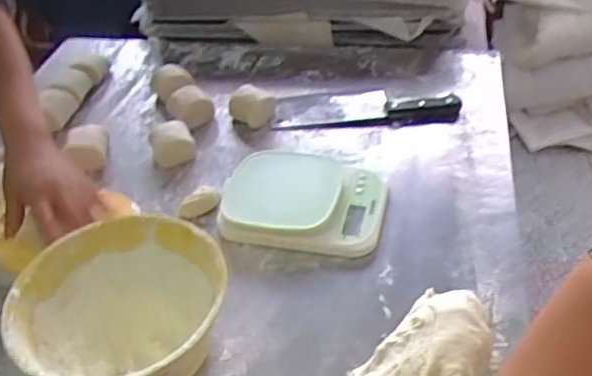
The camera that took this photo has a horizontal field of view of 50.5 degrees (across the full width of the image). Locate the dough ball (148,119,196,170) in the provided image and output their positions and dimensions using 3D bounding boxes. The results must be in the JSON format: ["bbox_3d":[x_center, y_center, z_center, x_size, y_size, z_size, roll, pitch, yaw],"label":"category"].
[{"bbox_3d":[-0.178,-0.063,0.908,0.059,0.048,0.057,-3,41,2],"label":"dough ball"}]

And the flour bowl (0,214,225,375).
[{"bbox_3d":[-0.166,0.133,0.631,0.200,0.096,0.192,-3,41,2],"label":"flour bowl"}]

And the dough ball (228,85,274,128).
[{"bbox_3d":[-0.065,-0.121,0.951,0.054,0.048,0.054,-3,41,2],"label":"dough ball"}]

